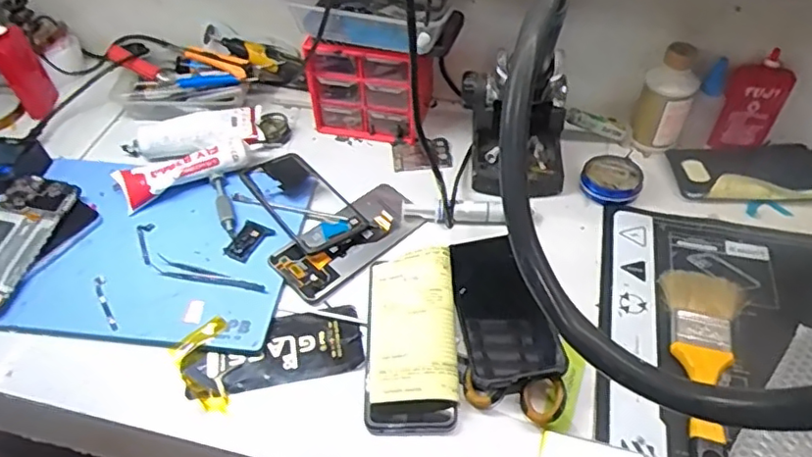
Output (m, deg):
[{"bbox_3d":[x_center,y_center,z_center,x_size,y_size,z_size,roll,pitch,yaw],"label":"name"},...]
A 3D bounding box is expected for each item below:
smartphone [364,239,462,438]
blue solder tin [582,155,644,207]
[{"bbox_3d":[0.006,0.093,0.522,0.077,0.027,0.162,-2,49,1],"label":"smartphone"},{"bbox_3d":[0.220,-0.054,0.636,0.060,0.015,0.060,24,54,22],"label":"blue solder tin"}]

